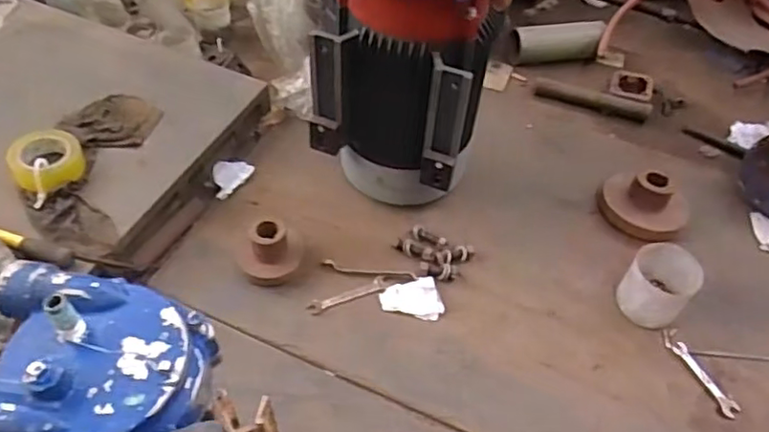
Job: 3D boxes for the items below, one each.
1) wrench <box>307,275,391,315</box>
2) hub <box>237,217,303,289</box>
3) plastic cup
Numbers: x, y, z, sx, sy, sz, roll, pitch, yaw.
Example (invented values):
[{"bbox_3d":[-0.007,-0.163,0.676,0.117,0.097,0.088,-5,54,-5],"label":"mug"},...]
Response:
[{"bbox_3d":[-0.062,0.135,1.069,0.143,0.009,0.034,-16,53,-18],"label":"wrench"},{"bbox_3d":[-0.201,0.042,1.079,0.112,0.093,0.114,3,49,-3],"label":"hub"},{"bbox_3d":[0.469,0.118,1.059,0.112,0.090,0.120,36,58,23],"label":"plastic cup"}]

